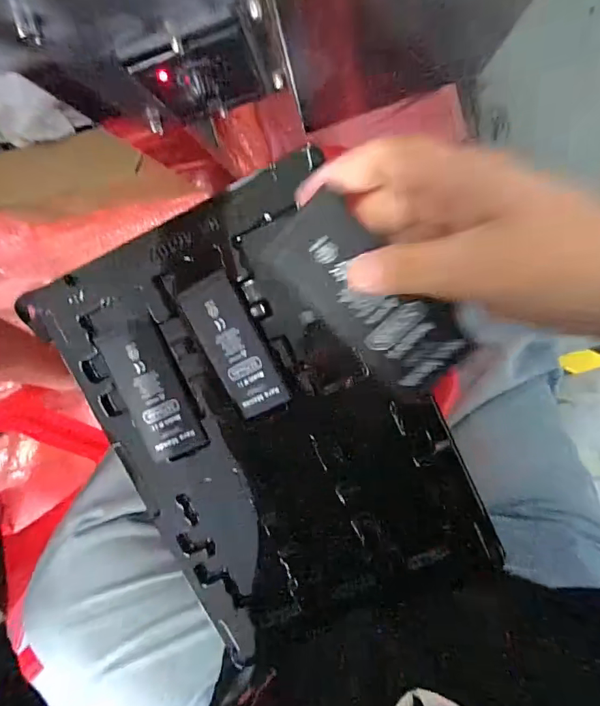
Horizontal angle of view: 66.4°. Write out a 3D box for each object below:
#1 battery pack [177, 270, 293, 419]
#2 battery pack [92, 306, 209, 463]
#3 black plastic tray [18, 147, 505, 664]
[{"bbox_3d":[-0.045,-0.003,0.321,0.040,0.007,0.103,-26,97,8],"label":"battery pack"},{"bbox_3d":[-0.108,0.022,0.331,0.044,0.010,0.111,-22,97,7],"label":"battery pack"},{"bbox_3d":[-0.024,0.053,0.333,0.222,0.019,0.312,-27,96,8],"label":"black plastic tray"}]

